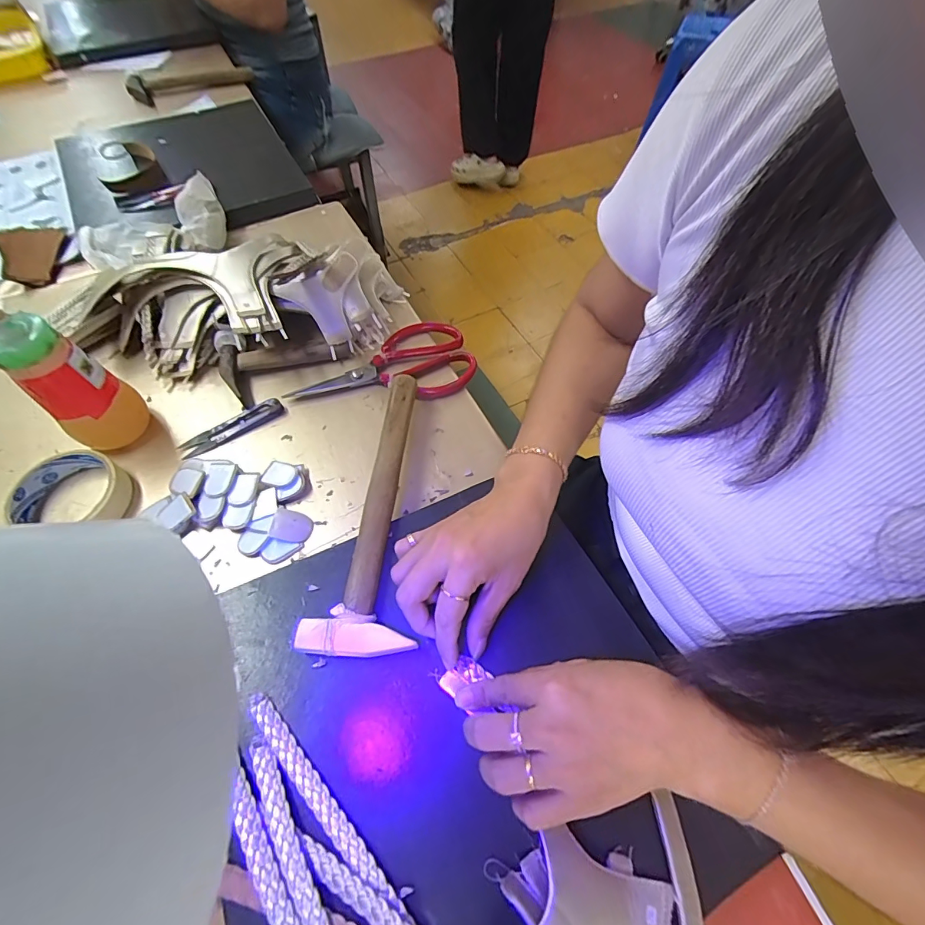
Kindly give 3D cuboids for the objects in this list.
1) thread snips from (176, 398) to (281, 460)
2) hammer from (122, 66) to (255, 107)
[{"bbox_3d":[-0.225,-0.034,0.440,0.098,0.008,0.025,-31,65,-17],"label":"thread snips"},{"bbox_3d":[-0.486,-0.686,0.806,0.211,0.023,0.063,-24,63,-14],"label":"hammer"}]

